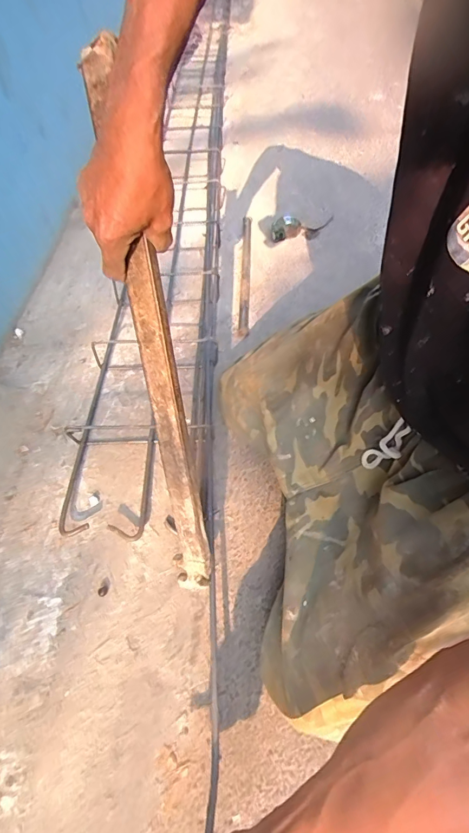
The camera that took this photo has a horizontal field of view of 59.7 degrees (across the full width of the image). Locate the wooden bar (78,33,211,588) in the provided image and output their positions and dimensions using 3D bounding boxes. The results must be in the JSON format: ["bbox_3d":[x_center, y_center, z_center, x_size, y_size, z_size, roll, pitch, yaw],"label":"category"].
[{"bbox_3d":[-0.084,-0.043,0.452,0.040,0.584,0.020,-8,21,-2],"label":"wooden bar"}]

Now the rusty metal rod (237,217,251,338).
[{"bbox_3d":[0.027,-0.395,1.078,0.025,0.026,0.525,0,54,3],"label":"rusty metal rod"}]

